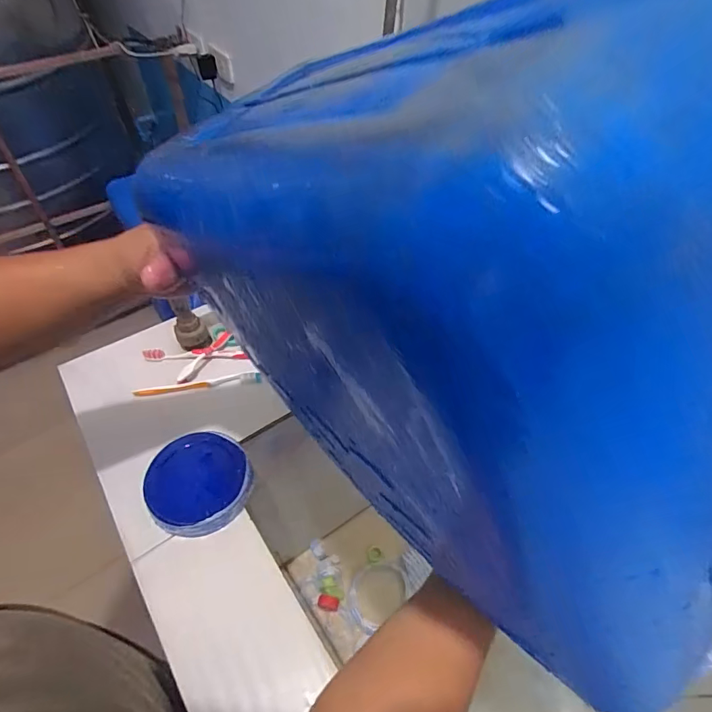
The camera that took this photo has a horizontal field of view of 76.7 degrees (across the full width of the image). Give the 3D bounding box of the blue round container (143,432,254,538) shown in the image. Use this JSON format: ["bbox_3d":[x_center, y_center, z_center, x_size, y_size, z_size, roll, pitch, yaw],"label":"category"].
[{"bbox_3d":[-0.184,0.150,0.537,0.116,0.030,0.114,0,50,0],"label":"blue round container"}]

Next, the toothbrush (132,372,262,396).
[{"bbox_3d":[-0.224,0.040,0.640,0.173,0.009,0.018,-6,51,-5],"label":"toothbrush"}]

